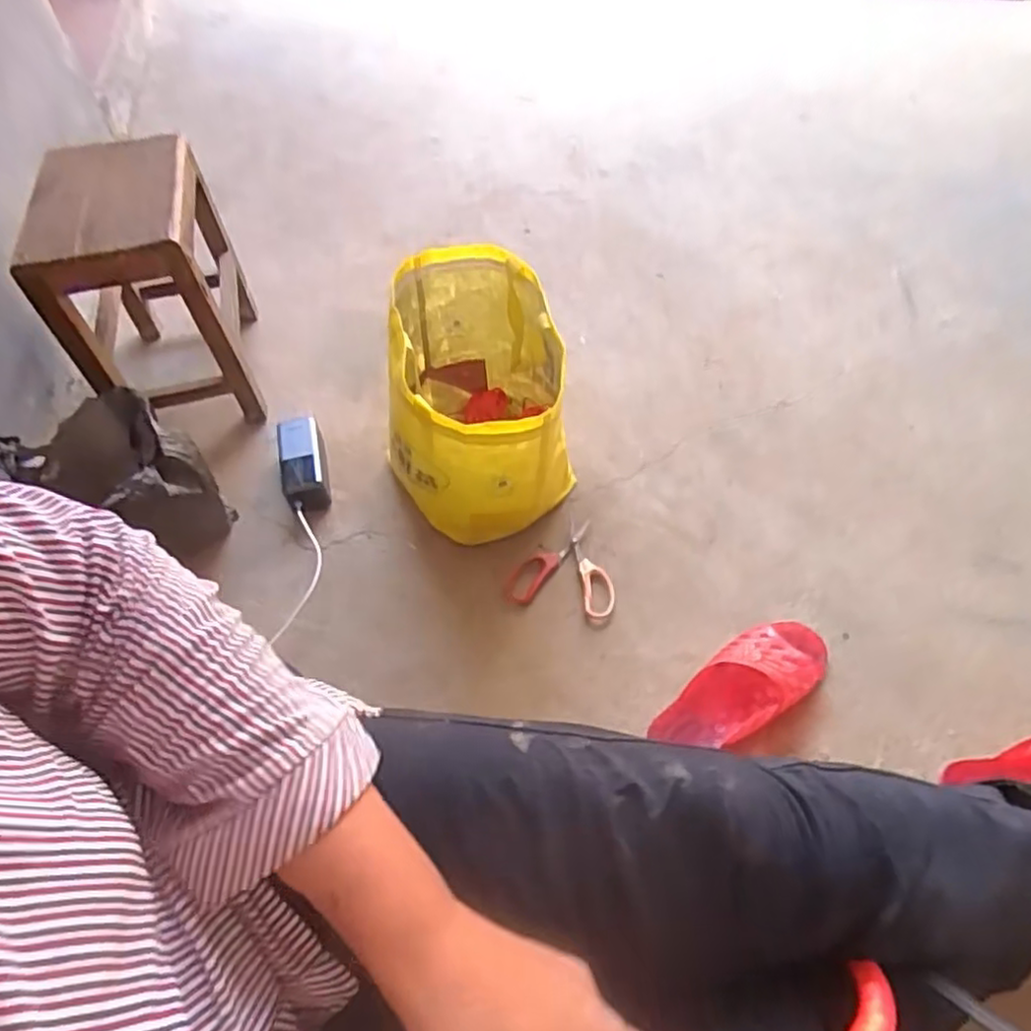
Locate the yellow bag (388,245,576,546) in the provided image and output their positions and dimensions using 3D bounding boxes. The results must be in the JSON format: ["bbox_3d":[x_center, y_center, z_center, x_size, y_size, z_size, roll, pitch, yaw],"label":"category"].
[{"bbox_3d":[-0.047,-0.135,0.873,0.218,0.257,0.283,-2,55,0],"label":"yellow bag"}]

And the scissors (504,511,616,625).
[{"bbox_3d":[0.066,0.063,0.884,0.133,0.009,0.138,12,56,9],"label":"scissors"}]

